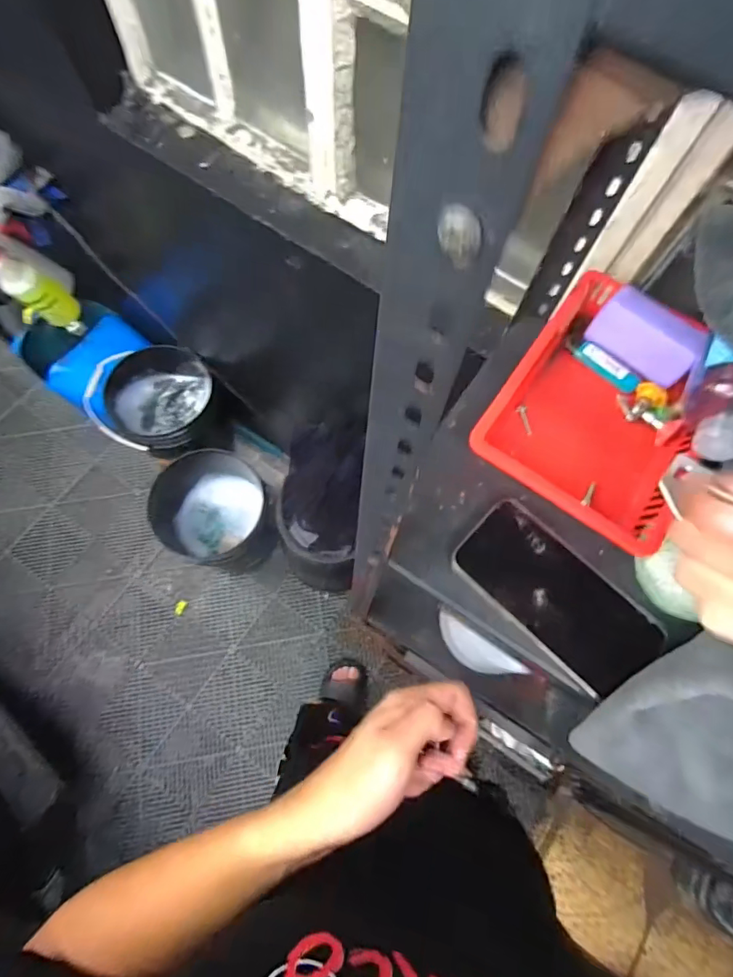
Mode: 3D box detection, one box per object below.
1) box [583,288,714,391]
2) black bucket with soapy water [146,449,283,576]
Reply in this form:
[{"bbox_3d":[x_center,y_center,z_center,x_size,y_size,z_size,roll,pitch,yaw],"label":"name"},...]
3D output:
[{"bbox_3d":[0.254,-0.138,0.426,0.090,0.055,0.021,39,36,15],"label":"box"},{"bbox_3d":[-0.474,0.072,1.485,0.320,0.300,0.355,-30,75,-11],"label":"black bucket with soapy water"}]

